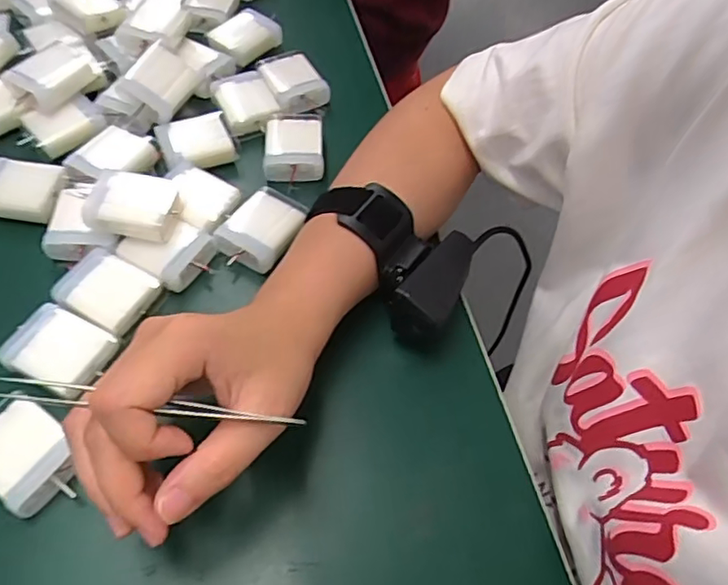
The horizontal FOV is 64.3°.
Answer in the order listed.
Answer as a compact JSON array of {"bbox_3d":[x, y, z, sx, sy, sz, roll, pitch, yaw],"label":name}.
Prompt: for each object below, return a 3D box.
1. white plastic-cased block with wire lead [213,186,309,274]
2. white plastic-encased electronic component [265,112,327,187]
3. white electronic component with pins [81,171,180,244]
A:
[{"bbox_3d":[-0.066,-0.042,0.376,0.044,0.017,0.054,21,59,10],"label":"white plastic-cased block with wire lead"},{"bbox_3d":[-0.051,-0.108,0.422,0.042,0.024,0.053,-2,58,-5],"label":"white plastic-encased electronic component"},{"bbox_3d":[-0.142,-0.055,0.358,0.052,0.017,0.040,8,57,1],"label":"white electronic component with pins"}]

